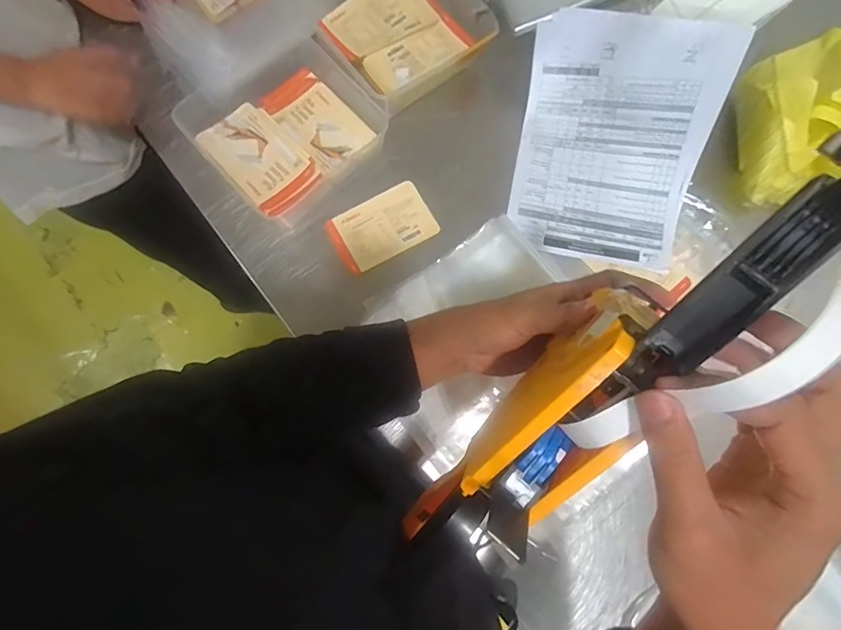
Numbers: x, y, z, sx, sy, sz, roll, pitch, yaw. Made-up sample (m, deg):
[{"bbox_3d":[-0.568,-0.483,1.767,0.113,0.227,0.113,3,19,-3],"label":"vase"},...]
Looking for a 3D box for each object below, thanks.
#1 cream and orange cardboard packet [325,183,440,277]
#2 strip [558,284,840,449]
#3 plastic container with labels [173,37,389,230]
[{"bbox_3d":[-0.050,-0.114,0.583,0.130,0.013,0.084,-29,81,-5],"label":"cream and orange cardboard packet"},{"bbox_3d":[0.119,0.033,0.200,0.030,0.137,0.022,-25,78,-46],"label":"strip"},{"bbox_3d":[-0.171,-0.241,0.577,0.211,0.059,0.198,-38,82,-7],"label":"plastic container with labels"}]

